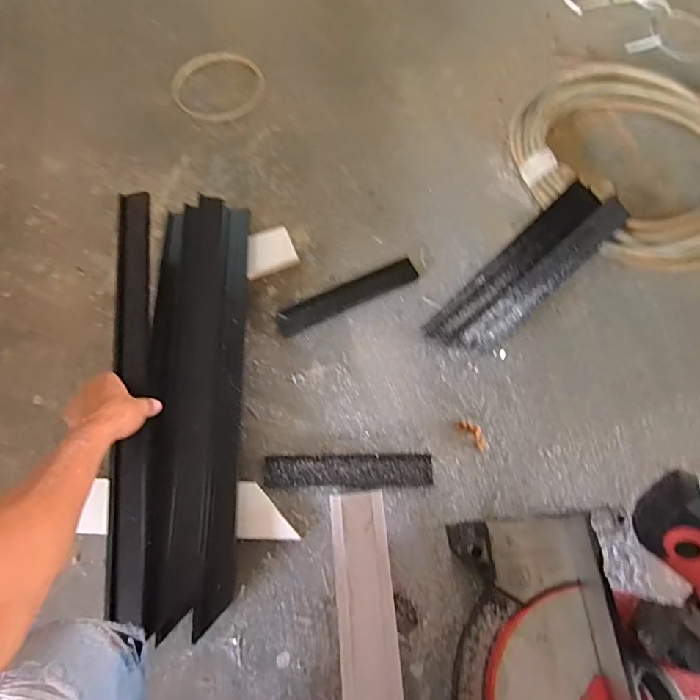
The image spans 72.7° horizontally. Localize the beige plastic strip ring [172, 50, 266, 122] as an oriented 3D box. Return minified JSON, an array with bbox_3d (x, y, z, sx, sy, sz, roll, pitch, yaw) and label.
[{"bbox_3d":[-0.288,-0.577,1.034,0.188,0.009,0.199,0,70,1],"label":"beige plastic strip ring"}]

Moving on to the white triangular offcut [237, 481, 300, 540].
[{"bbox_3d":[-0.120,0.235,0.695,0.084,0.004,0.077,6,70,-13],"label":"white triangular offcut"}]

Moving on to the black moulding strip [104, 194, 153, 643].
[{"bbox_3d":[-0.305,0.052,0.671,0.053,0.033,0.602,-7,72,-2],"label":"black moulding strip"}]

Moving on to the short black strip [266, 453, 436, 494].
[{"bbox_3d":[-0.002,0.184,0.714,0.246,0.015,0.053,-3,70,0],"label":"short black strip"}]

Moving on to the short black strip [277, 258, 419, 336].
[{"bbox_3d":[-0.006,-0.095,0.819,0.251,0.014,0.051,-25,72,-8],"label":"short black strip"}]

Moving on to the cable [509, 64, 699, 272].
[{"bbox_3d":[0.538,-0.368,0.909,0.411,0.074,0.486,-17,71,-6],"label":"cable"}]

